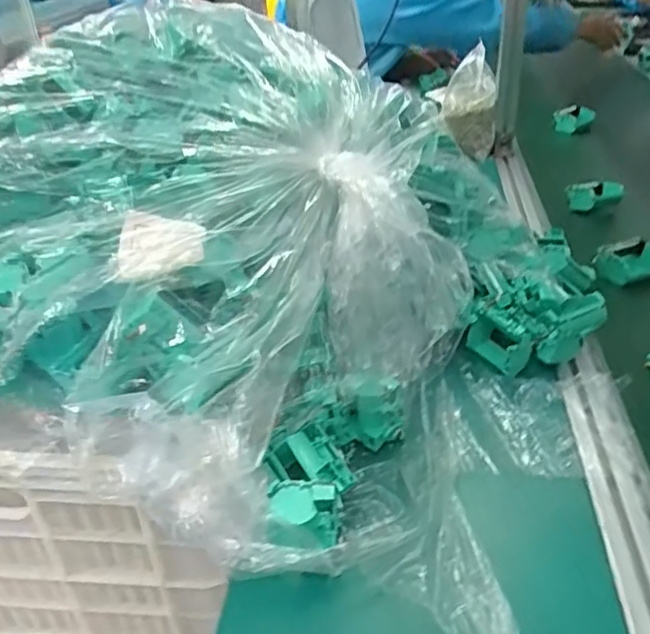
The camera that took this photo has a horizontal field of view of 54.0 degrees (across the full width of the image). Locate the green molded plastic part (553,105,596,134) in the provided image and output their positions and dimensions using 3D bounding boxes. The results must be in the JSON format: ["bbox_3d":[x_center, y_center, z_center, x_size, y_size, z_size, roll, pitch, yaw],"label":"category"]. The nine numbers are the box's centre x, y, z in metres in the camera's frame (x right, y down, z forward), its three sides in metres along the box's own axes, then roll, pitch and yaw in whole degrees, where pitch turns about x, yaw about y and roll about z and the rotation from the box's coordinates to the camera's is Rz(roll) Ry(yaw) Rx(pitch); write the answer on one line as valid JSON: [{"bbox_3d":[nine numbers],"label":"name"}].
[{"bbox_3d":[0.563,-0.451,1.450,0.112,0.049,0.034,-19,36,-20],"label":"green molded plastic part"}]

